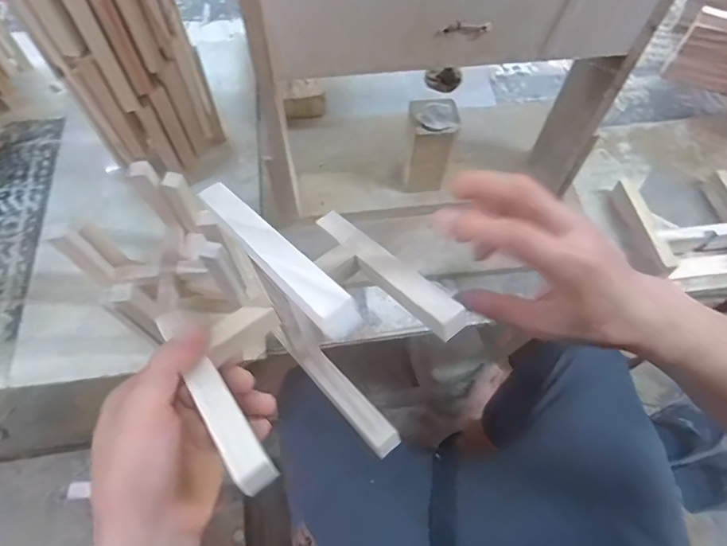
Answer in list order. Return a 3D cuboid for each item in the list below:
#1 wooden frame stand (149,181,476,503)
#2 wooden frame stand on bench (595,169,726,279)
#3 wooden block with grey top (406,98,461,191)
[{"bbox_3d":[-0.040,0.032,0.308,0.150,0.120,0.117,40,111,41],"label":"wooden frame stand"},{"bbox_3d":[0.449,-0.070,0.635,0.169,0.048,0.156,-7,62,-6],"label":"wooden frame stand on bench"},{"bbox_3d":[0.085,-0.168,0.606,0.061,0.109,0.061,3,62,0],"label":"wooden block with grey top"}]

